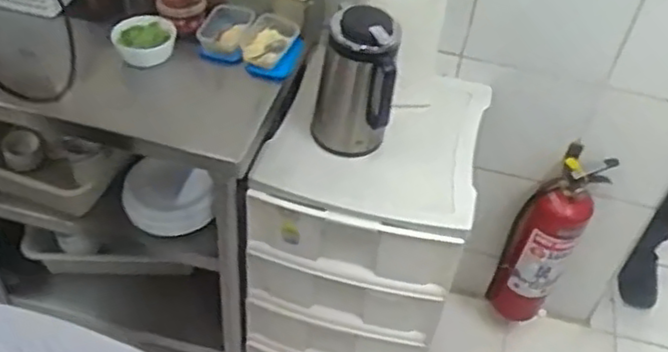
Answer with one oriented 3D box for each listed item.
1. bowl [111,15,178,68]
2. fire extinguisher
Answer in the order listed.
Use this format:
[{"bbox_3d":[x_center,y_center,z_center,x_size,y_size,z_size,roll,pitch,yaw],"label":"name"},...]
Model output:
[{"bbox_3d":[-0.340,-0.245,1.251,0.110,0.052,0.114,-4,45,-10],"label":"bowl"},{"bbox_3d":[0.500,0.181,1.703,0.146,0.555,0.126,28,49,21],"label":"fire extinguisher"}]

